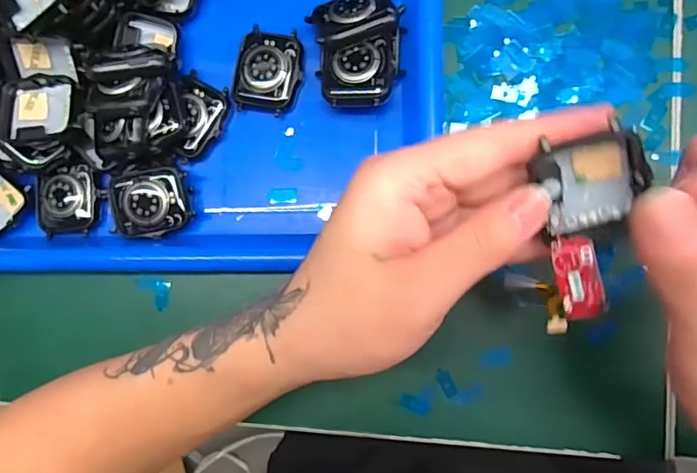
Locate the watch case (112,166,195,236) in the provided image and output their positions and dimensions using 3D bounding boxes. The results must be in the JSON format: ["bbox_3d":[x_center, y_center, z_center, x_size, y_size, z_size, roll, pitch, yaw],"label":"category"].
[{"bbox_3d":[-0.111,-0.019,0.287,0.043,0.016,0.035,-14,85,6],"label":"watch case"}]

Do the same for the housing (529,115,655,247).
[{"bbox_3d":[0.088,-0.019,0.184,0.036,0.011,0.040,-20,123,12],"label":"housing"}]

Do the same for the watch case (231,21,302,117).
[{"bbox_3d":[-0.046,-0.094,0.290,0.037,0.013,0.046,9,88,8],"label":"watch case"}]

